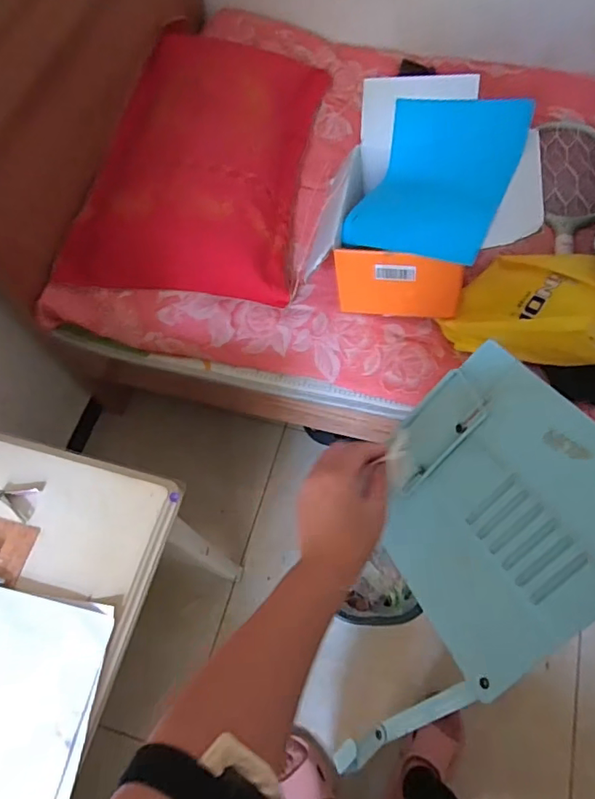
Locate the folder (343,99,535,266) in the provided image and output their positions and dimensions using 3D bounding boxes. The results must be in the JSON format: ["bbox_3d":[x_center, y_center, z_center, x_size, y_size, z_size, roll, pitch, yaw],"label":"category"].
[{"bbox_3d":[0.250,-0.388,0.922,0.266,0.056,0.343,18,74,32],"label":"folder"}]

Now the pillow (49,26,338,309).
[{"bbox_3d":[-0.207,-0.547,1.151,0.457,0.139,0.699,5,65,6],"label":"pillow"}]

